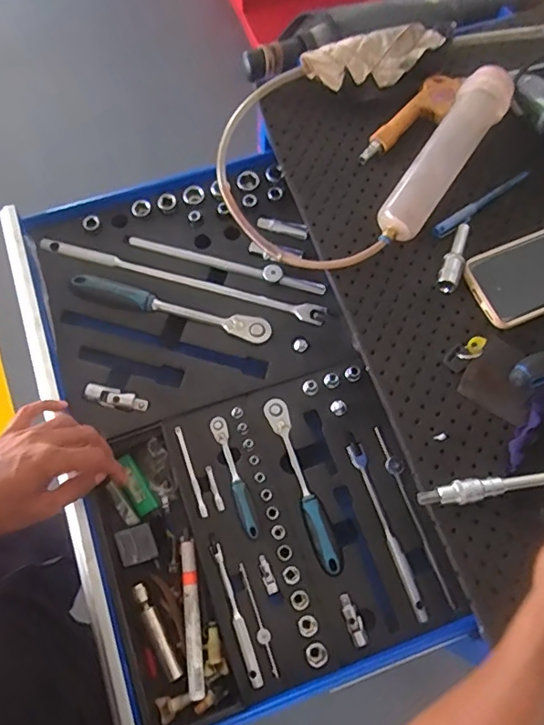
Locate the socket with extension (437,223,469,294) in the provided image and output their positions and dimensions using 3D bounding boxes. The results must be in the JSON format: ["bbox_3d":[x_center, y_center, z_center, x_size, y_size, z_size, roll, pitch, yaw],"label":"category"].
[{"bbox_3d":[0.193,-0.112,0.565,0.022,0.016,0.083,18,70,4],"label":"socket with extension"}]

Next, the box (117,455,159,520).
[{"bbox_3d":[-0.150,0.136,0.584,0.024,0.012,0.067,-32,74,-13],"label":"box"}]

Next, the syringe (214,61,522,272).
[{"bbox_3d":[0.083,-0.250,0.595,0.253,0.072,0.310,35,72,10],"label":"syringe"}]

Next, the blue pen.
[{"bbox_3d":[0.231,-0.175,0.591,0.133,0.013,0.016,-33,75,-13],"label":"blue pen"}]

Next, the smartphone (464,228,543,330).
[{"bbox_3d":[0.293,-0.100,0.565,0.180,0.013,0.086,-22,72,-10],"label":"smartphone"}]

